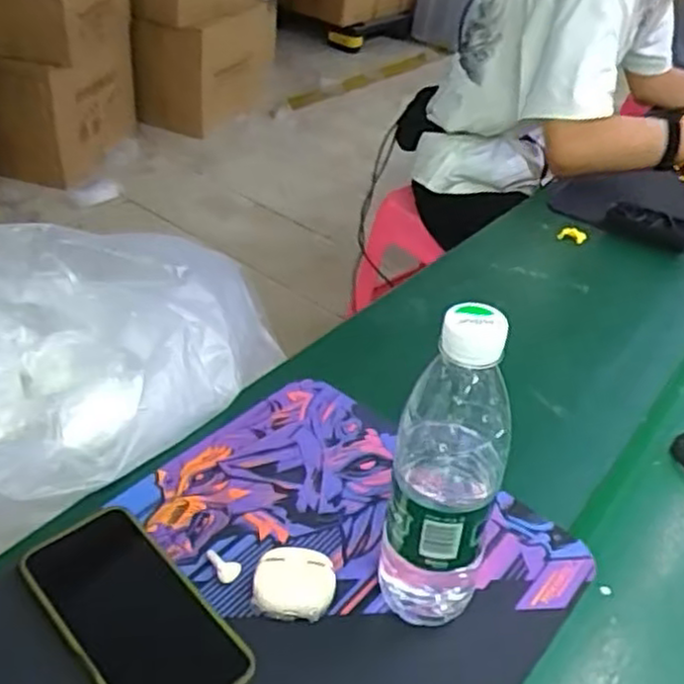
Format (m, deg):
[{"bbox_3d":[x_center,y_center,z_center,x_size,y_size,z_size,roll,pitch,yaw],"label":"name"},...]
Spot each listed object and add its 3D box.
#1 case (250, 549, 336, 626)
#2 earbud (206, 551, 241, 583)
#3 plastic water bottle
[{"bbox_3d":[-0.032,0.163,0.484,0.051,0.026,0.044,13,40,7],"label":"case"},{"bbox_3d":[-0.084,0.154,0.503,0.032,0.012,0.014,24,40,39],"label":"earbud"},{"bbox_3d":[0.062,0.087,0.434,0.070,0.236,0.058,25,42,20],"label":"plastic water bottle"}]

